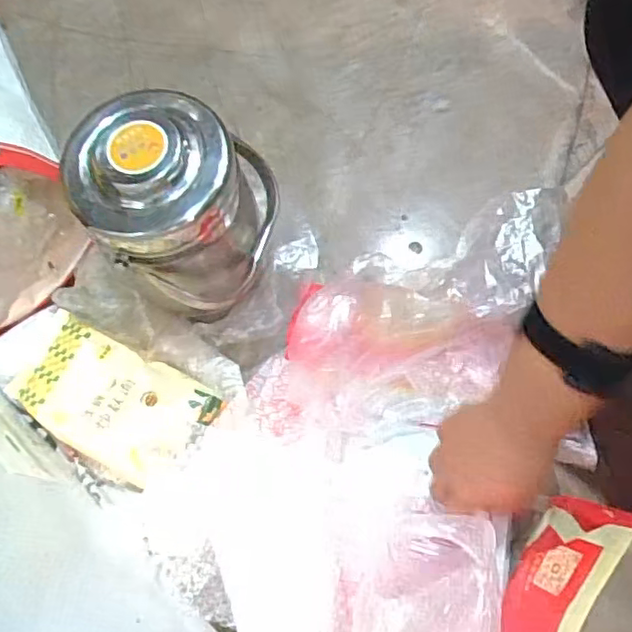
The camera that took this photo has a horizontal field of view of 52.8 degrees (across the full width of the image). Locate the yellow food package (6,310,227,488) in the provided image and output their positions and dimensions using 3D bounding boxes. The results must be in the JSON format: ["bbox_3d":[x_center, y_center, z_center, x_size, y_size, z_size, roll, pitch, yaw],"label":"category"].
[{"bbox_3d":[-0.201,0.078,0.611,0.208,0.038,0.111,24,74,13],"label":"yellow food package"}]

